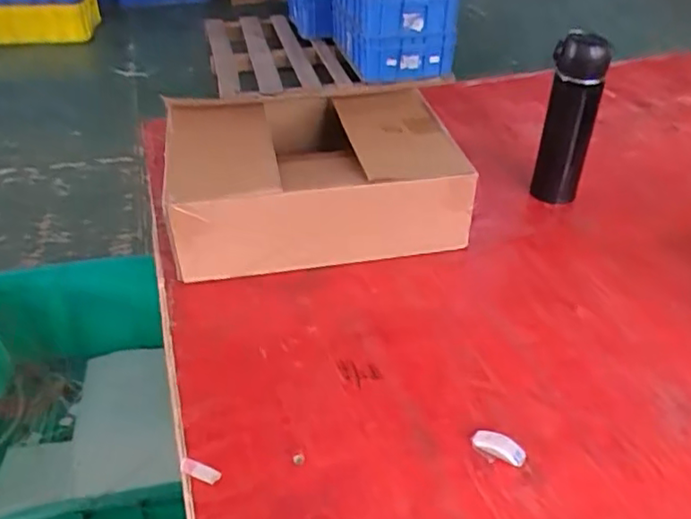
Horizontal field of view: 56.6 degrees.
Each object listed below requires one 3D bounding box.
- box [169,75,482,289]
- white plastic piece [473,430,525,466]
[{"bbox_3d":[-0.041,-0.109,0.805,0.347,0.122,0.241,-7,38,-10],"label":"box"},{"bbox_3d":[0.132,0.160,0.552,0.044,0.011,0.018,20,41,23],"label":"white plastic piece"}]

